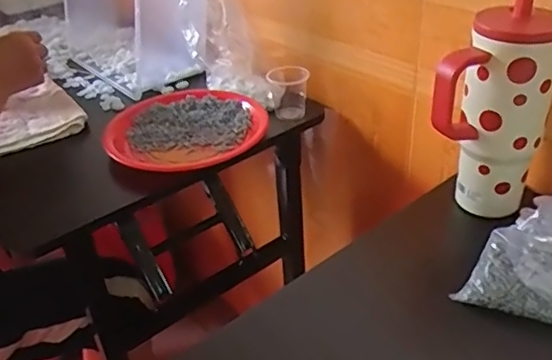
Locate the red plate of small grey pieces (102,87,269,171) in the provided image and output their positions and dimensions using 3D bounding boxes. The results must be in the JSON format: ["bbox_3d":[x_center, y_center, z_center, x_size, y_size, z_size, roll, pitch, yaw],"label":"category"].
[{"bbox_3d":[-0.134,-0.081,0.832,0.221,0.033,0.219,-3,33,2],"label":"red plate of small grey pieces"}]

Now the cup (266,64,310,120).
[{"bbox_3d":[0.019,-0.137,0.875,0.063,0.070,0.070,-3,33,2],"label":"cup"}]

